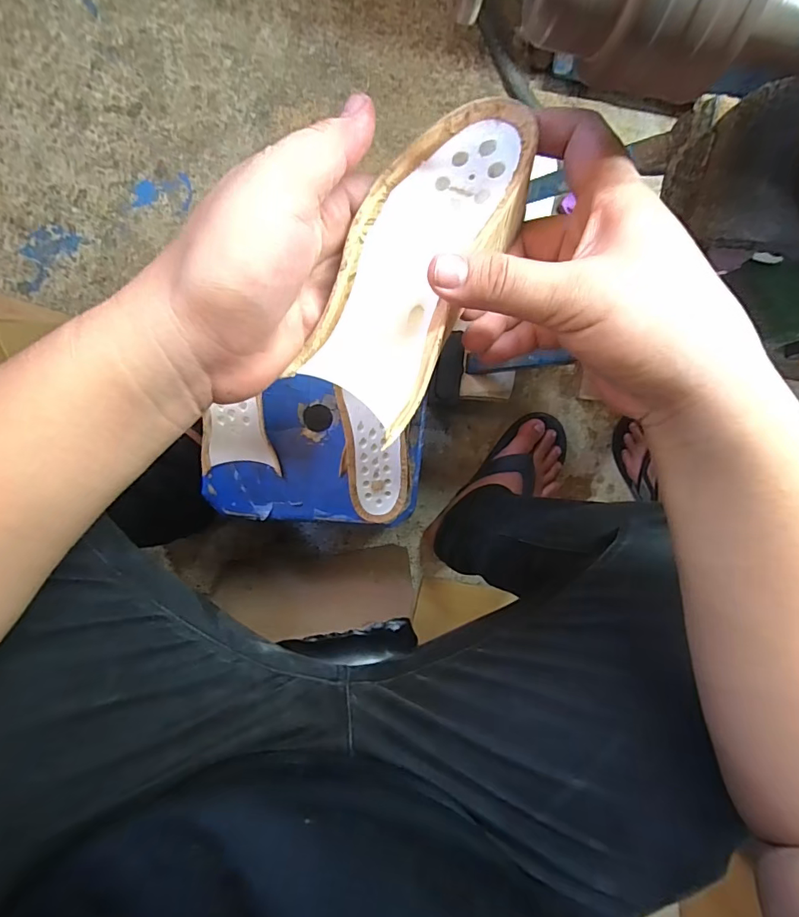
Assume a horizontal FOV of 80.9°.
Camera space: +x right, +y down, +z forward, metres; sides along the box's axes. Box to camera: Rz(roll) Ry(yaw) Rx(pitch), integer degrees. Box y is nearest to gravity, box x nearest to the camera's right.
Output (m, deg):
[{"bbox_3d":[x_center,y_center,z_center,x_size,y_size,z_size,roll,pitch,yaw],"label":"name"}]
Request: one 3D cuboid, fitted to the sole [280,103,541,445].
[{"bbox_3d":[0.007,-0.101,0.245,0.077,0.040,0.166,32,100,23],"label":"sole"}]

